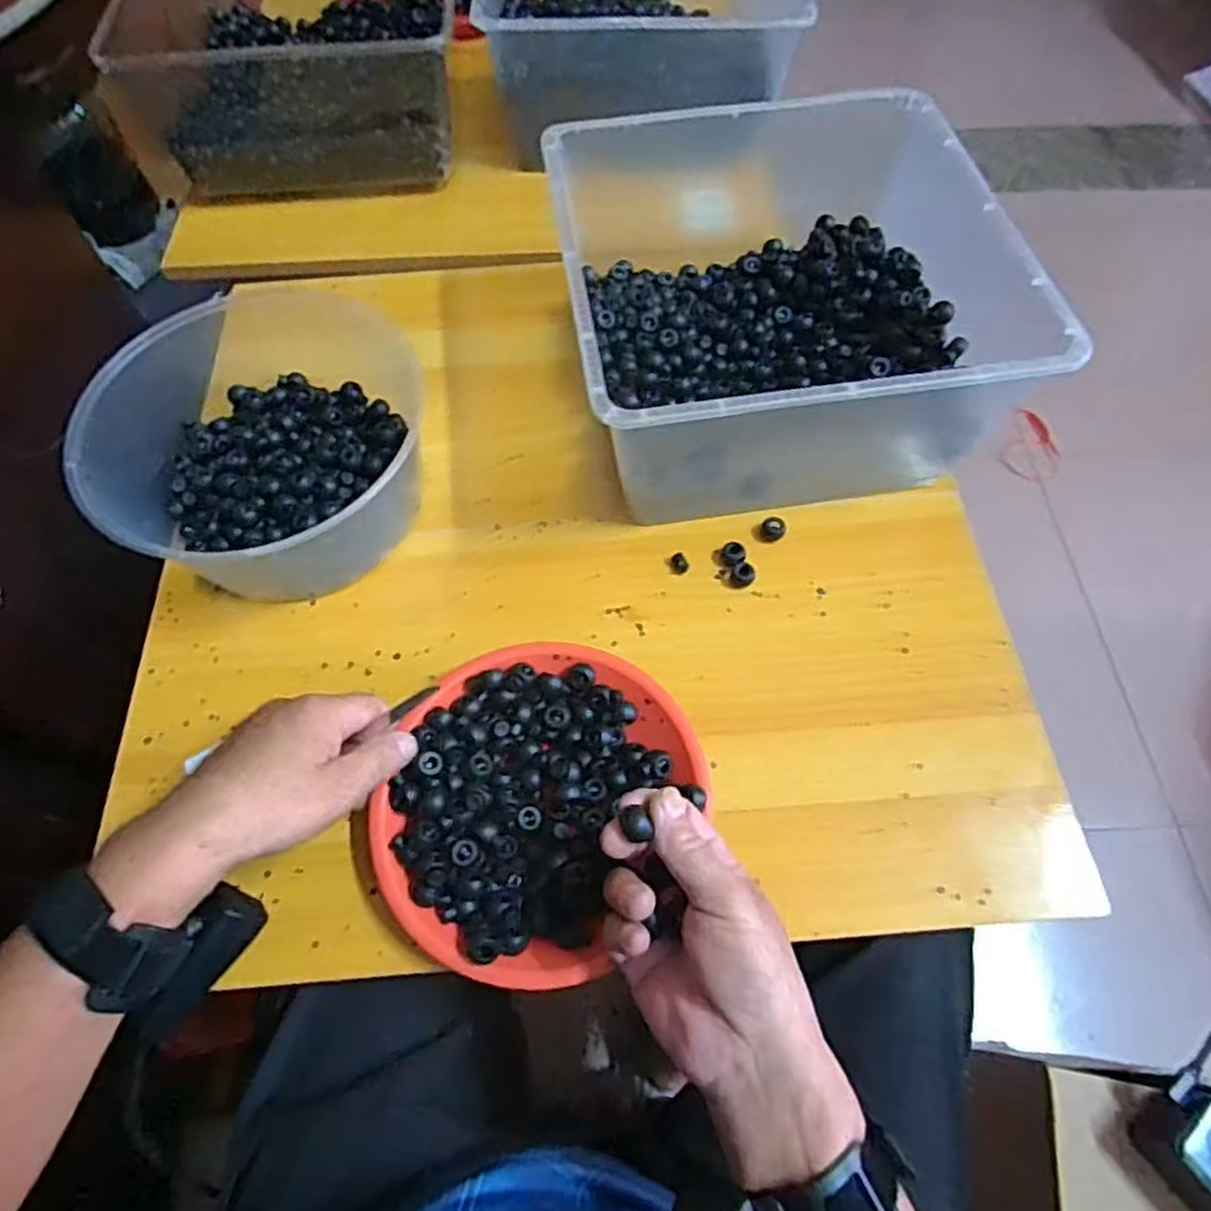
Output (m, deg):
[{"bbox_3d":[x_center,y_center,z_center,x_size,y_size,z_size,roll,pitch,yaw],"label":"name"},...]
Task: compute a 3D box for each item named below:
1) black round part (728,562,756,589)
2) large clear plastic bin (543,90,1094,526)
[{"bbox_3d":[0.100,-0.022,0.532,0.017,0.013,0.020,20,64,11],"label":"black round part"},{"bbox_3d":[0.124,-0.207,0.550,0.293,0.155,0.270,-8,62,-4],"label":"large clear plastic bin"}]

